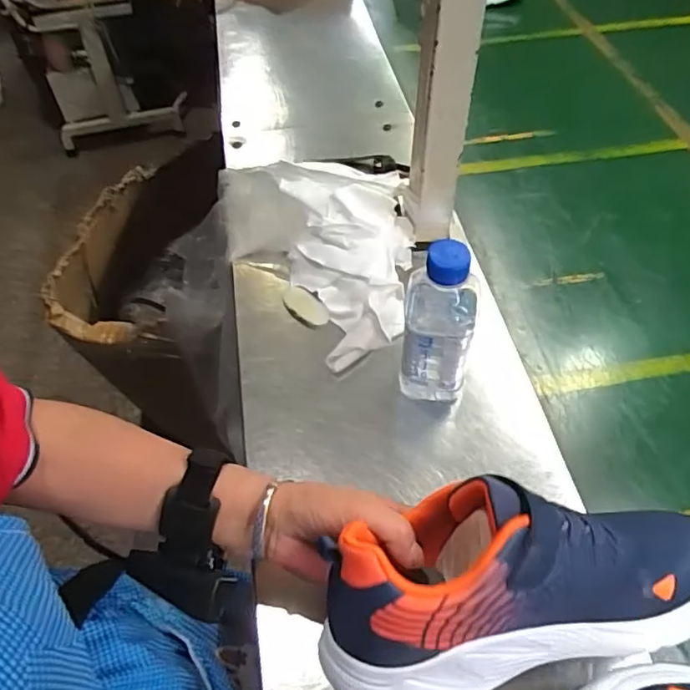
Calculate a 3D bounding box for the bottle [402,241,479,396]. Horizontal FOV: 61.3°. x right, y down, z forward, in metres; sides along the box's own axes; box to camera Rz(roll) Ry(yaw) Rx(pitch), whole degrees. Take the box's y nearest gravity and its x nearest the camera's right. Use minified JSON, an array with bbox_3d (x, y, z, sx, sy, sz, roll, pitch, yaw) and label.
[{"bbox_3d":[0.080,-0.017,0.491,0.057,0.164,0.064,7,53,7],"label":"bottle"}]

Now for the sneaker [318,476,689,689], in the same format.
[{"bbox_3d":[0.116,0.134,0.344,0.253,0.080,0.106,-4,53,-12],"label":"sneaker"}]

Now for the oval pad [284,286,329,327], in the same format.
[{"bbox_3d":[-0.041,-0.042,0.611,0.029,0.004,0.062,-39,61,-25],"label":"oval pad"}]

